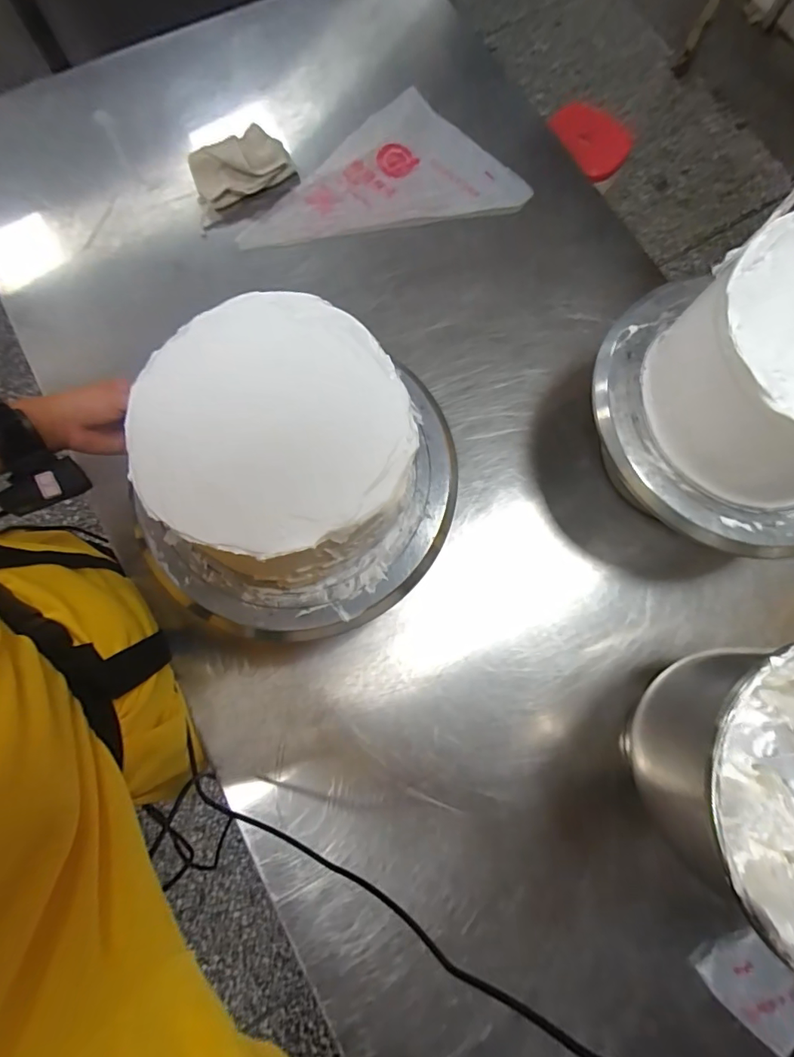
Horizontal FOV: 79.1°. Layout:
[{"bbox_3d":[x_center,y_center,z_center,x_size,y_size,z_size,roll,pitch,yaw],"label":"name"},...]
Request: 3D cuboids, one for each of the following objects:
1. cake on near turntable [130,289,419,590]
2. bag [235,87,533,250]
[{"bbox_3d":[-0.087,-0.064,0.387,0.192,0.105,0.200,-5,77,0],"label":"cake on near turntable"},{"bbox_3d":[-0.027,-0.508,0.679,0.389,0.013,0.191,-11,83,-3],"label":"bag"}]

